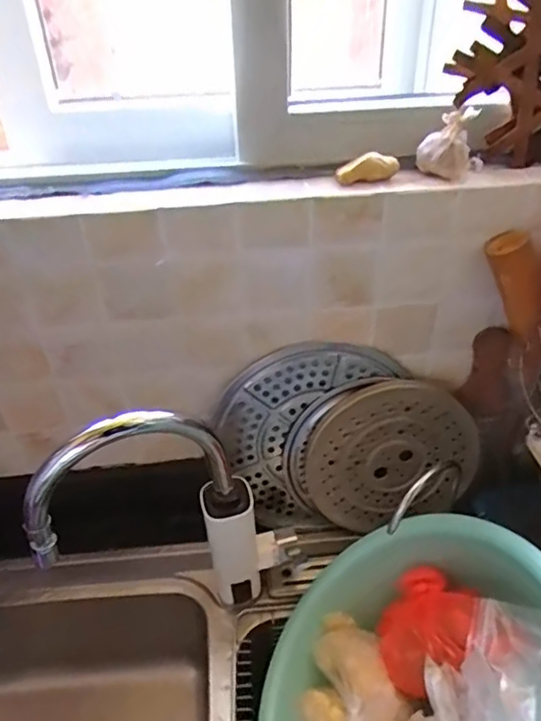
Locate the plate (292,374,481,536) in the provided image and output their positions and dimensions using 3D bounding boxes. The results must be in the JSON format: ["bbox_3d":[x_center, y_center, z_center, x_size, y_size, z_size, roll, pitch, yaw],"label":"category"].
[{"bbox_3d":[0.147,0.120,0.731,0.231,0.213,0.024,-20,26,5],"label":"plate"}]

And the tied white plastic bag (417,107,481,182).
[{"bbox_3d":[0.181,-0.222,0.579,0.052,0.055,0.069,8,39,16],"label":"tied white plastic bag"}]

